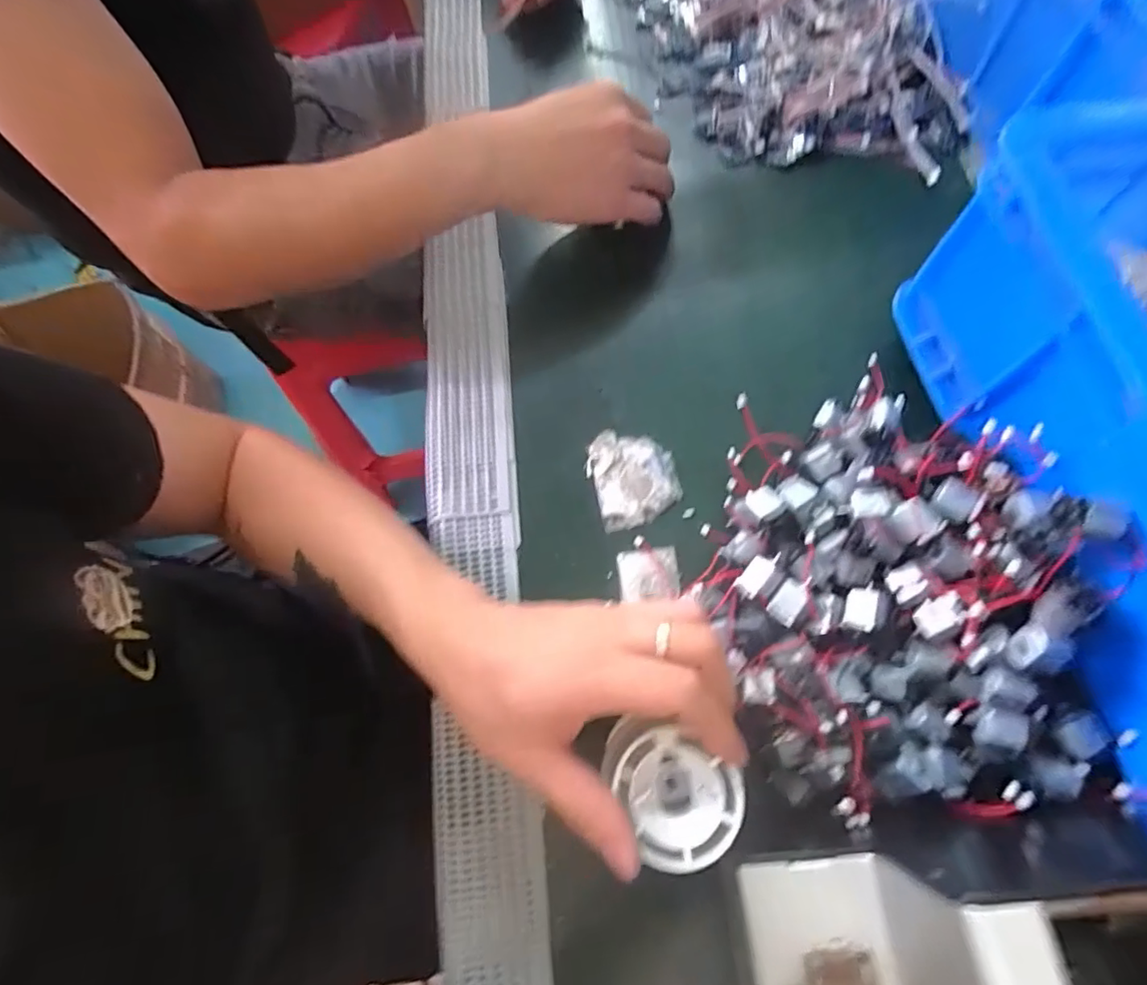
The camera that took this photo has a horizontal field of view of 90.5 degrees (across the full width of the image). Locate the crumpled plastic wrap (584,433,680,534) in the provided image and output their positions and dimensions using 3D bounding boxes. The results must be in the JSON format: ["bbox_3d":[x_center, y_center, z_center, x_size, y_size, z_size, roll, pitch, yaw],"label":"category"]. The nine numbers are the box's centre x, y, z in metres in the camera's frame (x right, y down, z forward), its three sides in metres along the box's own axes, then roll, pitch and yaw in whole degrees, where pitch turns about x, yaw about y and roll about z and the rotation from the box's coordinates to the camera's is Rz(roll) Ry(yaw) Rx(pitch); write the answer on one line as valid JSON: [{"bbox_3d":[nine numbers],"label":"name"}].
[{"bbox_3d":[0.038,-0.012,0.375,0.053,0.007,0.066,-18,71,-4],"label":"crumpled plastic wrap"}]

